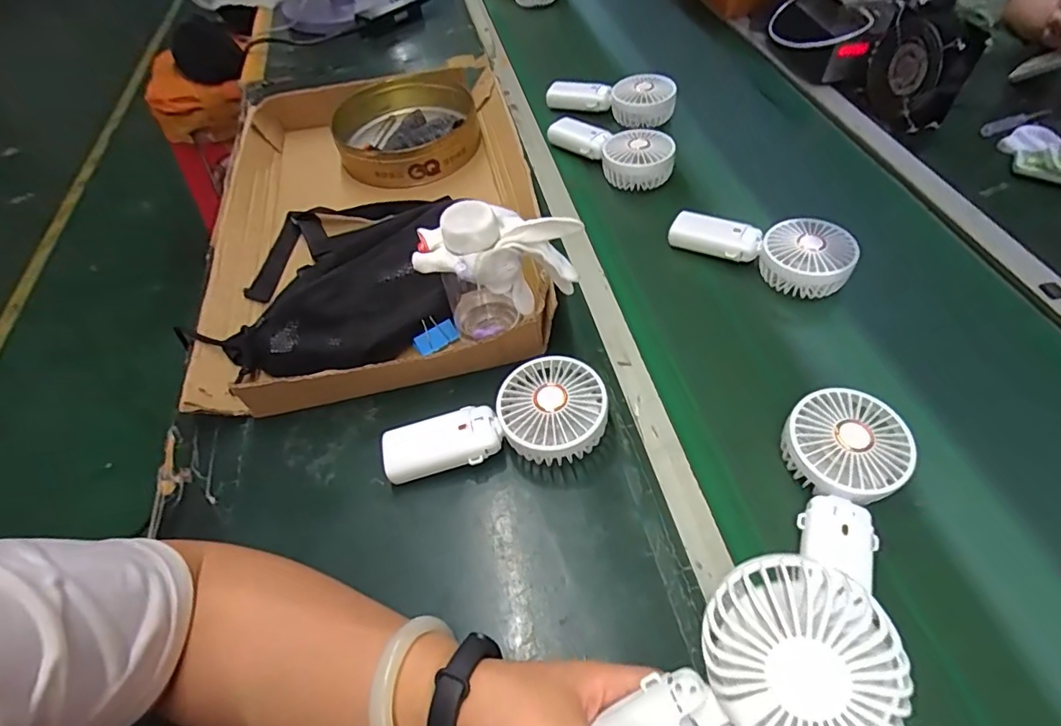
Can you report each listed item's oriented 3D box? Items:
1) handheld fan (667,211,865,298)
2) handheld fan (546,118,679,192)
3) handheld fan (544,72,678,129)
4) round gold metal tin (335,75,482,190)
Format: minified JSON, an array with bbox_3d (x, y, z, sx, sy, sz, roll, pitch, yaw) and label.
[{"bbox_3d":[0.247,-0.130,0.578,0.181,0.042,0.072,27,59,23],"label":"handheld fan"},{"bbox_3d":[0.106,-0.283,0.706,0.076,0.046,0.176,-33,57,-19],"label":"handheld fan"},{"bbox_3d":[0.117,-0.385,0.782,0.185,0.050,0.064,19,56,18],"label":"handheld fan"},{"bbox_3d":[-0.167,-0.317,0.732,0.184,0.054,0.186,-2,53,3],"label":"round gold metal tin"}]

